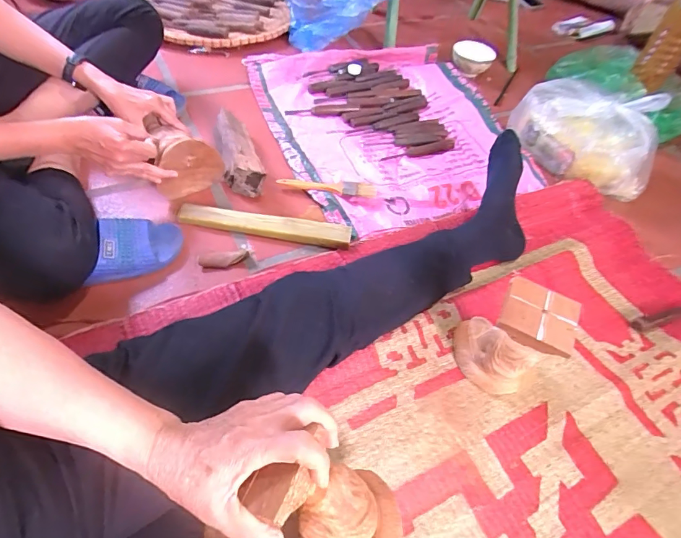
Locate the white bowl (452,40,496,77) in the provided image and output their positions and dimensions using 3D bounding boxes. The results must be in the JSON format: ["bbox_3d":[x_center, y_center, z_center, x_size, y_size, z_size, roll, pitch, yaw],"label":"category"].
[{"bbox_3d":[0.332,-0.532,1.066,0.101,0.051,0.101,2,52,-3],"label":"white bowl"}]

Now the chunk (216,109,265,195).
[{"bbox_3d":[-0.190,-0.212,0.773,0.063,0.064,0.193,-14,55,-15],"label":"chunk"}]

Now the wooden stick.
[{"bbox_3d":[-0.125,-0.074,0.704,0.283,0.021,0.041,8,52,2],"label":"wooden stick"}]

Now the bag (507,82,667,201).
[{"bbox_3d":[0.491,-0.277,0.849,0.279,0.121,0.179,24,54,14],"label":"bag"}]

